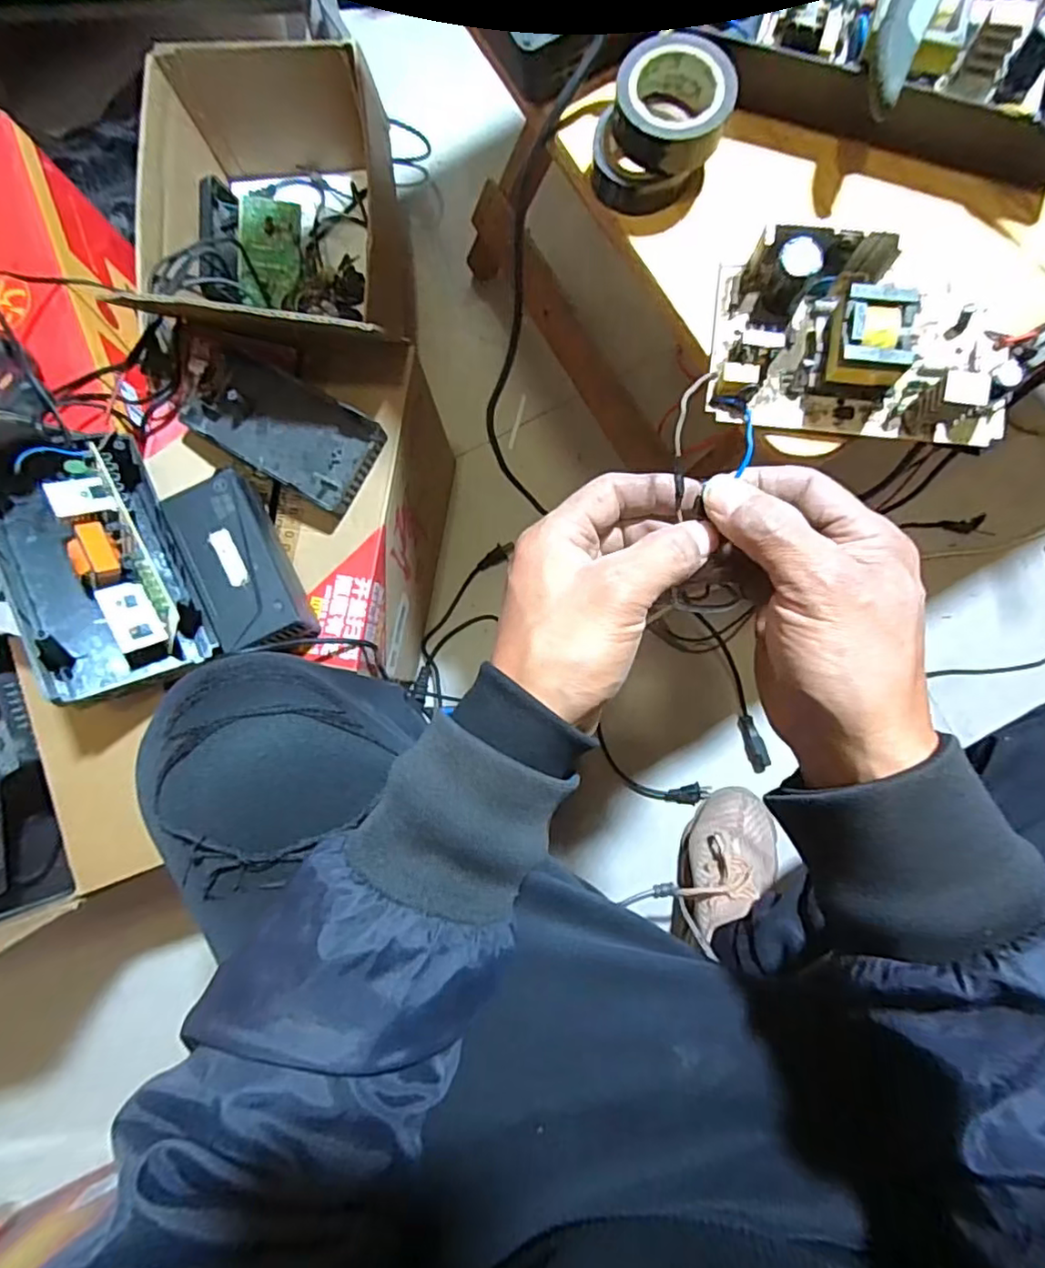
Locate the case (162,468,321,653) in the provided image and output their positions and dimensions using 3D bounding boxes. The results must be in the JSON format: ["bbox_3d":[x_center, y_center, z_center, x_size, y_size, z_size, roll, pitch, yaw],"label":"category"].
[{"bbox_3d":[-0.242,-0.059,0.531,0.069,0.044,0.157,-26,84,0],"label":"case"}]

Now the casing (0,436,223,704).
[{"bbox_3d":[-0.349,-0.063,0.502,0.127,0.088,0.216,-23,82,-26],"label":"casing"}]

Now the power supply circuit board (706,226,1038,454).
[{"bbox_3d":[0.148,-0.125,0.257,0.125,0.032,0.074,9,85,4],"label":"power supply circuit board"}]

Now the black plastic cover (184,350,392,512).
[{"bbox_3d":[-0.217,-0.189,0.563,0.168,0.026,0.086,31,87,5],"label":"black plastic cover"}]

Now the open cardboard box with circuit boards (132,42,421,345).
[{"bbox_3d":[-0.290,-0.527,0.773,0.288,0.179,0.335,2,84,3],"label":"open cardboard box with circuit boards"}]

